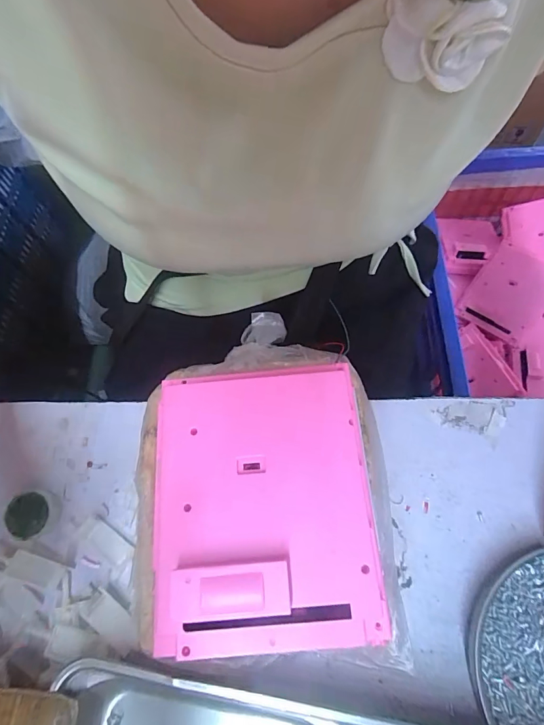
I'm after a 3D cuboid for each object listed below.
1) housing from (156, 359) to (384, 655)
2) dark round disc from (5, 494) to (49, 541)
[{"bbox_3d":[-0.006,0.076,0.232,0.123,0.024,0.153,-5,67,2],"label":"housing"},{"bbox_3d":[-0.171,0.110,0.283,0.029,0.016,0.029,-1,67,3],"label":"dark round disc"}]

